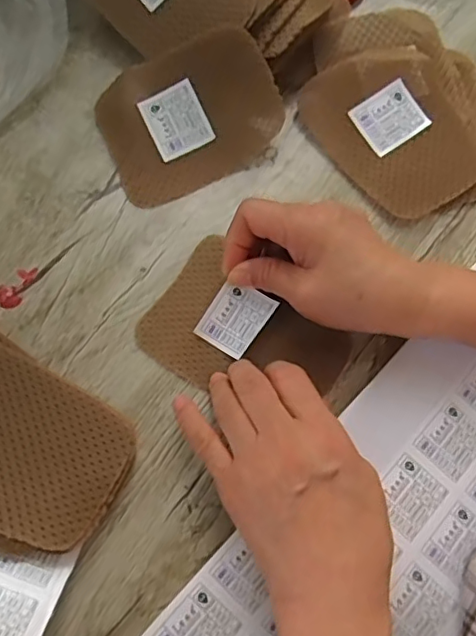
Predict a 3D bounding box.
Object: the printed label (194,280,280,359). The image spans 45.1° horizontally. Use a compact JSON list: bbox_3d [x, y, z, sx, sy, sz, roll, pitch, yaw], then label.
[{"bbox_3d":[-0.002,0.000,0.369,0.036,0.009,0.043,32,76,7],"label":"printed label"}]

